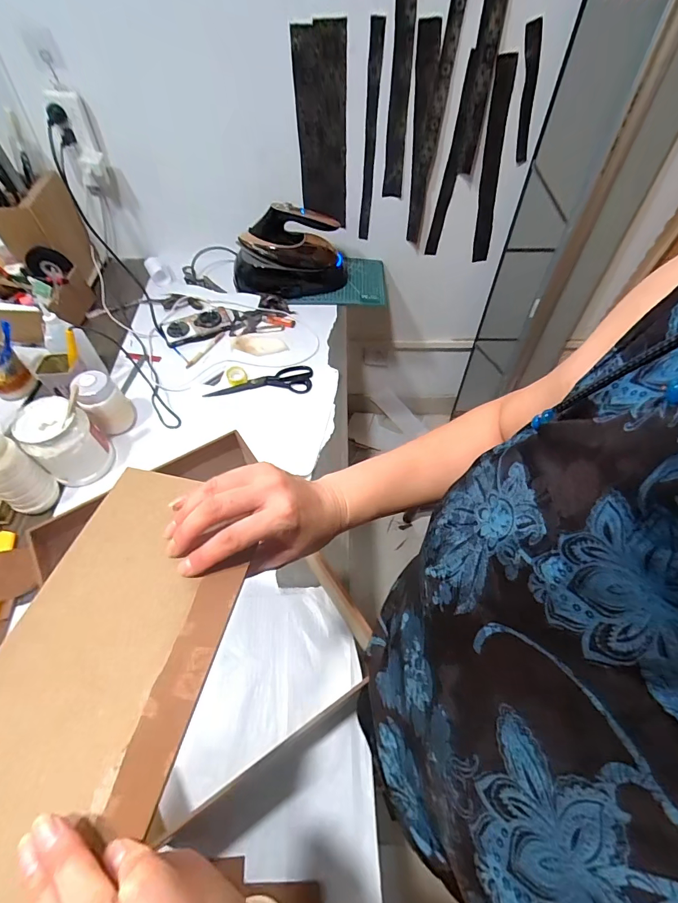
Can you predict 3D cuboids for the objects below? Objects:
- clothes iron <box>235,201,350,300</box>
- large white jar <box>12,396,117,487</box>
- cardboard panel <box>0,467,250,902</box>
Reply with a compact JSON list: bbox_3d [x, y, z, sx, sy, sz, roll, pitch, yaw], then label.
[{"bbox_3d":[-0.130,-0.521,1.066,0.297,0.189,0.132,-16,58,-10],"label":"clothes iron"},{"bbox_3d":[-0.505,-0.018,0.763,0.115,0.137,0.100,-36,63,-21],"label":"large white jar"},{"bbox_3d":[-0.152,0.143,0.249,0.133,0.010,0.304,9,50,6],"label":"cardboard panel"}]

